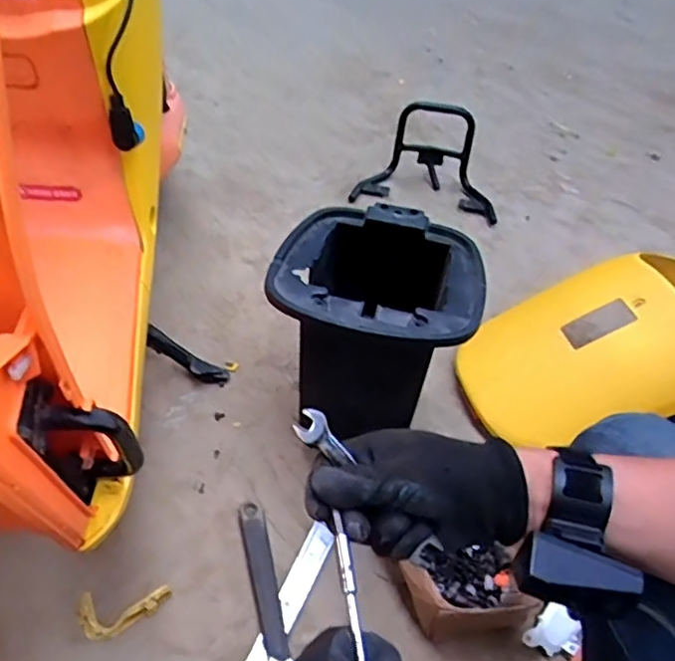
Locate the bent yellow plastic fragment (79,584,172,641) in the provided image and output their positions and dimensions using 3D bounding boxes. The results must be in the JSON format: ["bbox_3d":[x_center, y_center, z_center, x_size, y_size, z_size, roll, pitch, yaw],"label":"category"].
[{"bbox_3d":[-0.258,0.340,0.735,0.104,0.030,0.055,-4,46,-11],"label":"bent yellow plastic fragment"}]

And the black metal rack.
[{"bbox_3d":[0.228,-0.418,1.434,0.341,0.191,0.230,11,44,6],"label":"black metal rack"}]

